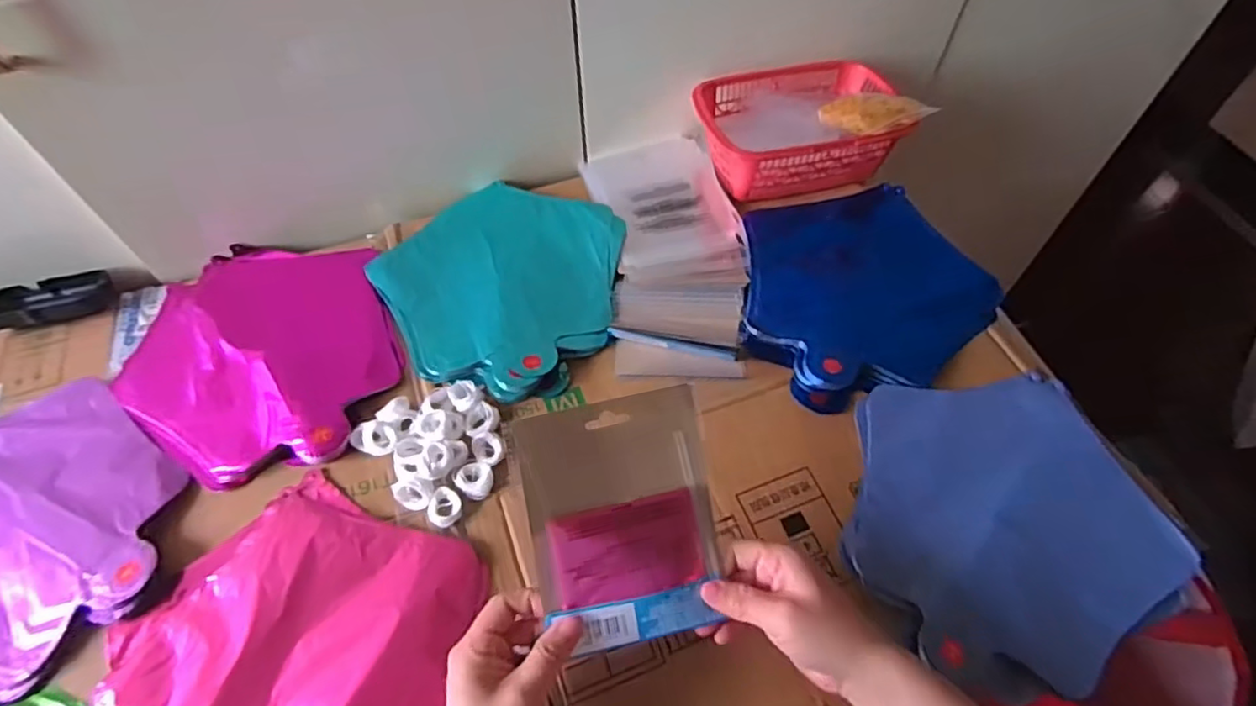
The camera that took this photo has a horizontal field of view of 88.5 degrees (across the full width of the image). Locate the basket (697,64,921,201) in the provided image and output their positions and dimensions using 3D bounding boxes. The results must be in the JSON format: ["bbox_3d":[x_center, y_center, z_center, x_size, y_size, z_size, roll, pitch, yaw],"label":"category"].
[{"bbox_3d":[0.182,-0.249,0.705,0.218,0.064,0.151,-10,57,-7],"label":"basket"}]

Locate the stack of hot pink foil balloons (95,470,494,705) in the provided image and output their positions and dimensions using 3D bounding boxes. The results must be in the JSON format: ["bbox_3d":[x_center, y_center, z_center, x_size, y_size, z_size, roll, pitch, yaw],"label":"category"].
[{"bbox_3d":[-0.228,0.209,0.425,0.237,0.016,0.235,18,58,12],"label":"stack of hot pink foil balloons"}]

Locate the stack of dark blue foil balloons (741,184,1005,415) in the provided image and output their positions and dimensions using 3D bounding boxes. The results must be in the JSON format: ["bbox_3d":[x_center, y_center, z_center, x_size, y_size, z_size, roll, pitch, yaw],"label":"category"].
[{"bbox_3d":[0.214,-0.068,0.614,0.233,0.036,0.230,-13,58,-9],"label":"stack of dark blue foil balloons"}]

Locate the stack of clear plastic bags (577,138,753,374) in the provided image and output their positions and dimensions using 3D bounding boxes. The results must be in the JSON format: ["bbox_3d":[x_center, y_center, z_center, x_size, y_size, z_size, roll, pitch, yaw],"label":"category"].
[{"bbox_3d":[0.044,-0.114,0.655,0.145,0.016,0.326,-7,57,-5],"label":"stack of clear plastic bags"}]

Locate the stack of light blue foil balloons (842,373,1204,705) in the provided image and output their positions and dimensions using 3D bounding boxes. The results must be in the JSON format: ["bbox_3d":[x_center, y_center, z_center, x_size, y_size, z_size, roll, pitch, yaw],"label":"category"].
[{"bbox_3d":[0.289,0.125,0.486,0.243,0.010,0.228,-3,57,-2],"label":"stack of light blue foil balloons"}]

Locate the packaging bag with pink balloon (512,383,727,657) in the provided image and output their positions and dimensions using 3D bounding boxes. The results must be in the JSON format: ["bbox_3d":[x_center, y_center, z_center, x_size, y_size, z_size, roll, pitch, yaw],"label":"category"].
[{"bbox_3d":[-0.003,0.103,0.398,0.112,0.018,0.146,-10,92,-15],"label":"packaging bag with pink balloon"}]

